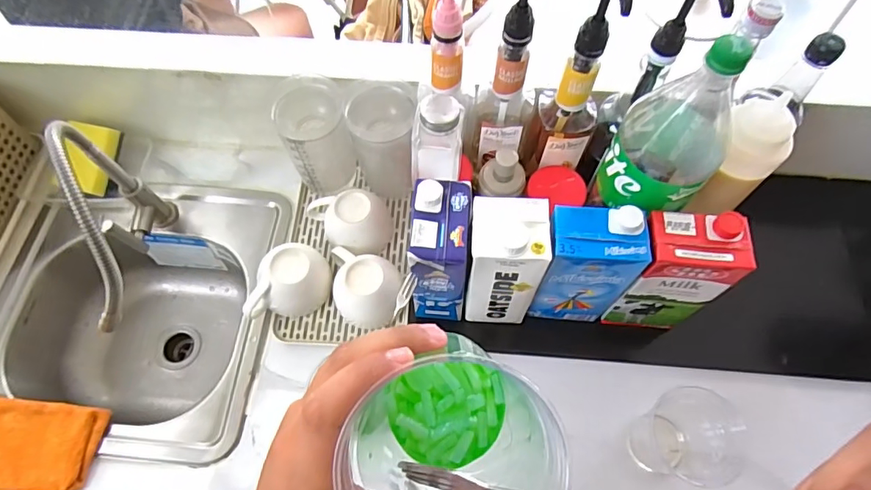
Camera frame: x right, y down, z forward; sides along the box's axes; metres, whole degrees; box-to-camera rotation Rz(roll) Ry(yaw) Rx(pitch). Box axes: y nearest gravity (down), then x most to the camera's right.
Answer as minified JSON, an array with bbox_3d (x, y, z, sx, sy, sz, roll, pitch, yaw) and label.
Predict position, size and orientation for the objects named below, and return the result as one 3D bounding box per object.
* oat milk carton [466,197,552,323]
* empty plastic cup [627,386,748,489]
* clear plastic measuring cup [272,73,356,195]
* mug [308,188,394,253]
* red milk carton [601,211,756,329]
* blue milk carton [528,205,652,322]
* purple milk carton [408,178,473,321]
[{"bbox_3d":[0.077,0.023,0.578,0.078,0.186,0.079,2,65,1],"label":"oat milk carton"},{"bbox_3d":[0.279,0.219,0.576,0.094,0.099,0.101,0,65,0],"label":"empty plastic cup"},{"bbox_3d":[-0.156,-0.142,0.667,0.081,0.140,0.084,0,65,0],"label":"clear plastic measuring cup"},{"bbox_3d":[-0.122,-0.031,0.690,0.122,0.069,0.081,6,65,3],"label":"mug"},{"bbox_3d":[0.266,0.033,0.576,0.103,0.187,0.068,4,65,2],"label":"red milk carton"},{"bbox_3d":[0.168,0.026,0.579,0.099,0.187,0.063,4,65,2],"label":"blue milk carton"},{"bbox_3d":[0.004,0.011,0.585,0.069,0.177,0.099,5,65,2],"label":"purple milk carton"}]

